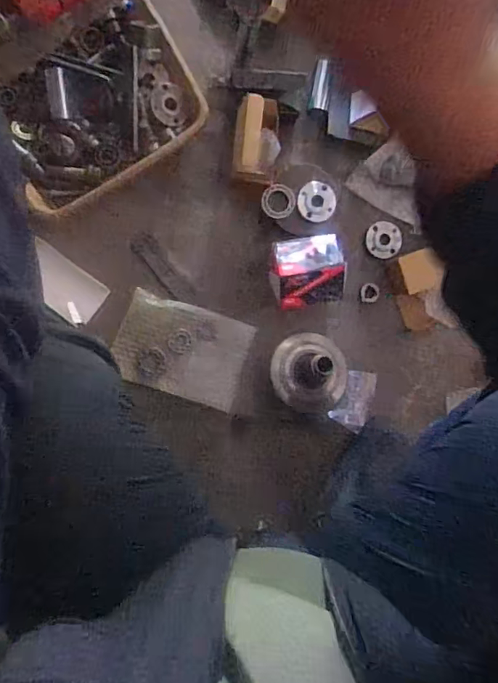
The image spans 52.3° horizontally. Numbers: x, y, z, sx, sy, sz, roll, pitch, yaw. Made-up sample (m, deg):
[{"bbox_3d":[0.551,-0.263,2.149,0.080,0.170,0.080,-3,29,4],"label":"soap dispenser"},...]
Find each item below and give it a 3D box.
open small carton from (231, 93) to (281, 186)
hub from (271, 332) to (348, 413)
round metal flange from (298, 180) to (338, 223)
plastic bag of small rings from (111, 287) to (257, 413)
[{"bbox_3d":[0.014,-0.262,0.665,0.065,0.080,0.098,5,92,-7],"label":"open small carton"},{"bbox_3d":[0.092,0.047,0.724,0.109,0.076,0.110,0,93,-7],"label":"hub"},{"bbox_3d":[0.096,-0.199,0.720,0.053,0.018,0.058,0,93,-7],"label":"round metal flange"},{"bbox_3d":[-0.094,0.015,0.730,0.184,0.015,0.129,18,90,-7],"label":"plastic bag of small rings"}]

